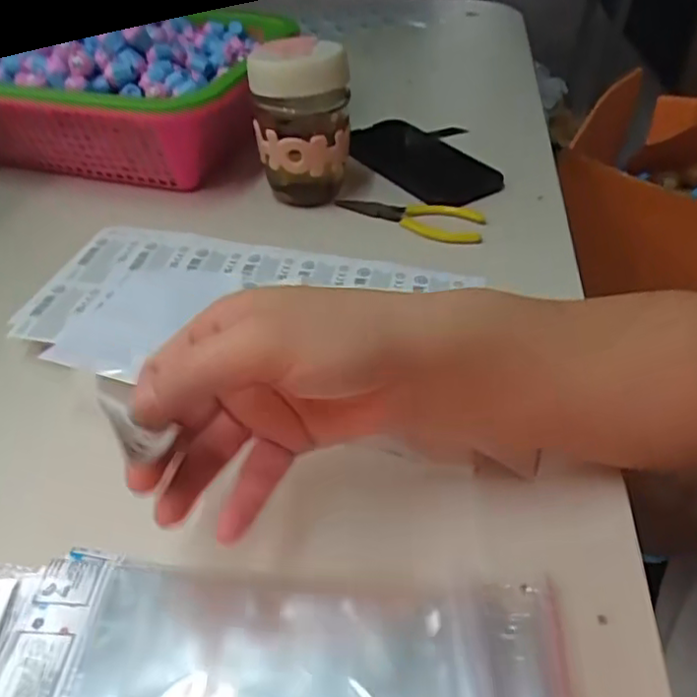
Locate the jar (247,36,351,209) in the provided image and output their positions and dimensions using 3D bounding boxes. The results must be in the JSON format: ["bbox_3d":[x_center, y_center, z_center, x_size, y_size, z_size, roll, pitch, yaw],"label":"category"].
[{"bbox_3d":[-0.040,-0.191,0.555,0.081,0.140,0.075,-2,40,-1],"label":"jar"}]

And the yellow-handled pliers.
[{"bbox_3d":[0.057,-0.118,0.559,0.134,0.017,0.051,19,46,21],"label":"yellow-handled pliers"}]

